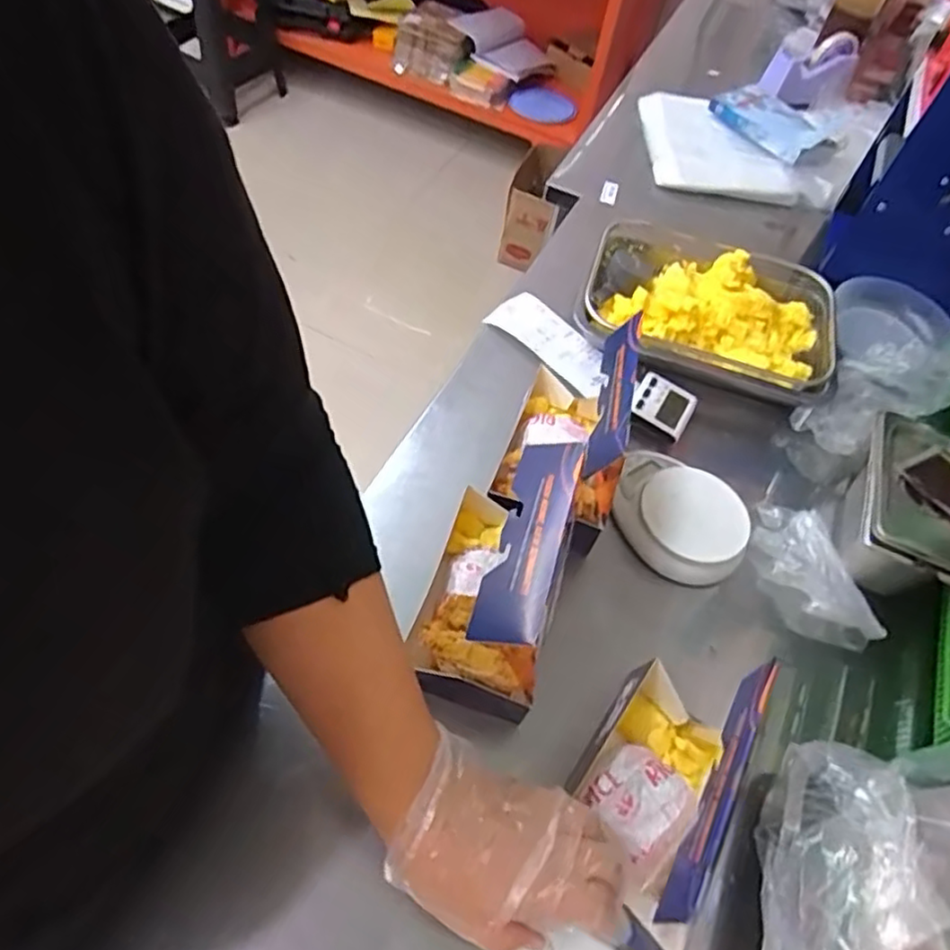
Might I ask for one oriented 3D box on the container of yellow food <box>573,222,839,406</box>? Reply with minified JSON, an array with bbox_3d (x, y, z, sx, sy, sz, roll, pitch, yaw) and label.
[{"bbox_3d":[0.287,-0.203,0.826,0.308,0.049,0.223,20,55,5],"label":"container of yellow food"}]

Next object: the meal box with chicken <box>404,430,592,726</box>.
[{"bbox_3d":[0.015,0.072,0.544,0.096,0.145,0.176,15,54,1],"label":"meal box with chicken"}]

